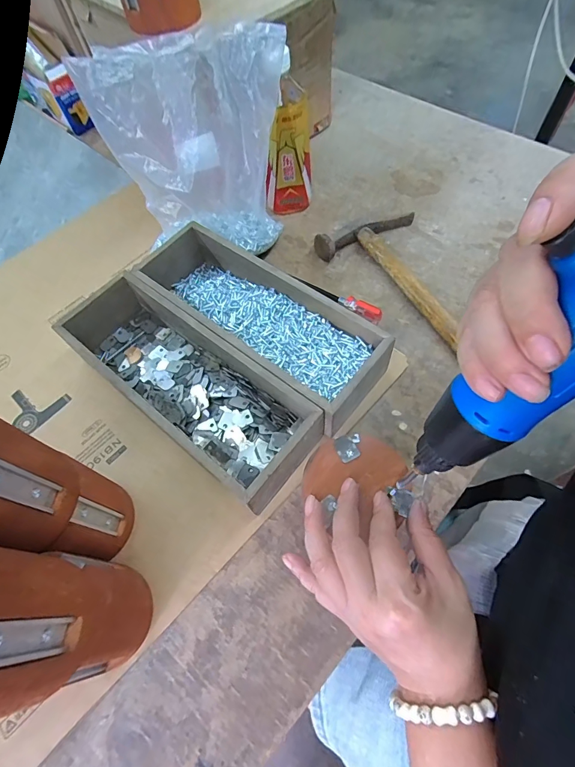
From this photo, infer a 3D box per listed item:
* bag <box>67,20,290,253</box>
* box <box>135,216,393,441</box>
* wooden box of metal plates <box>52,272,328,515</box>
[{"bbox_3d":[-0.096,-0.262,0.456,0.164,0.215,0.137,17,65,12],"label":"bag"},{"bbox_3d":[-0.035,-0.071,0.431,0.302,0.075,0.107,39,71,20],"label":"box"},{"bbox_3d":[-0.106,-0.003,0.400,0.302,0.070,0.098,36,70,19],"label":"wooden box of metal plates"}]

